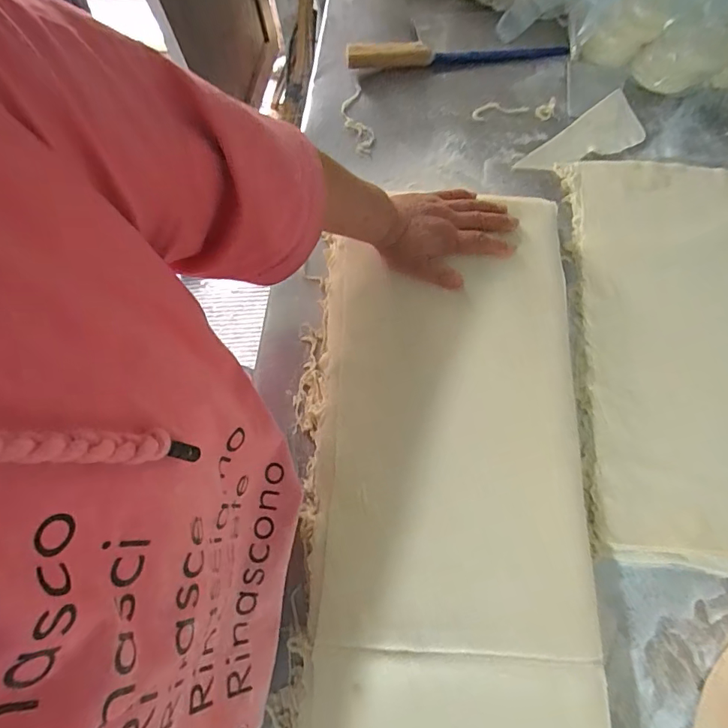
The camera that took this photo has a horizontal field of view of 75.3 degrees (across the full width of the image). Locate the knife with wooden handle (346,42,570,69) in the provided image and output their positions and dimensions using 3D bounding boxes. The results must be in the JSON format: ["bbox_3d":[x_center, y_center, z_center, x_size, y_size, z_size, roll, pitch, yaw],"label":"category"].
[{"bbox_3d":[0.131,-0.437,0.662,0.306,0.019,0.026,-4,72,1],"label":"knife with wooden handle"}]

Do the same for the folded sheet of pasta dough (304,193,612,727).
[{"bbox_3d":[0.077,0.235,0.413,0.255,0.036,0.884,3,72,1],"label":"folded sheet of pasta dough"}]

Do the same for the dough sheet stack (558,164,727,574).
[{"bbox_3d":[0.373,-0.021,0.527,0.257,0.024,0.472,1,73,2],"label":"dough sheet stack"}]

